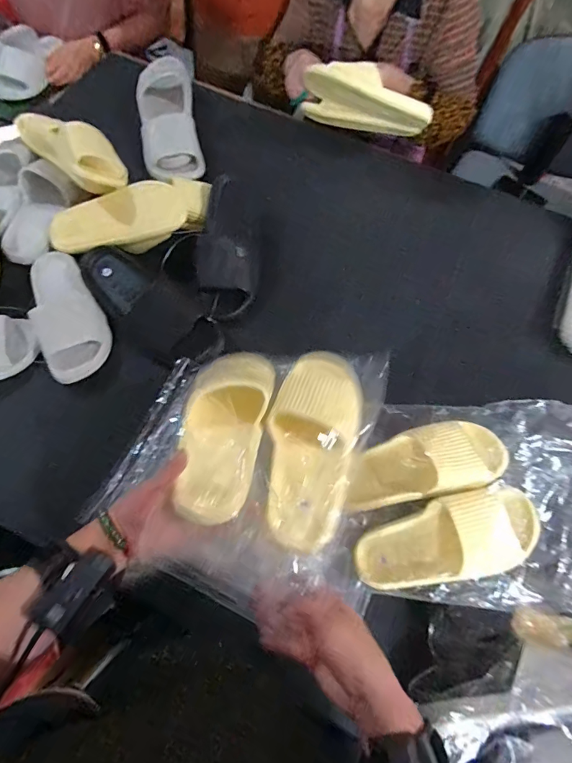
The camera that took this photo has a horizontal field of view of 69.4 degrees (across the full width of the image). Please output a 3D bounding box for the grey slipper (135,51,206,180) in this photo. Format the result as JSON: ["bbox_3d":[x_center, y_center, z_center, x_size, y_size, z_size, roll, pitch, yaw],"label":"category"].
[{"bbox_3d":[-0.248,-0.553,0.866,0.118,0.072,0.325,-10,69,-6],"label":"grey slipper"}]

